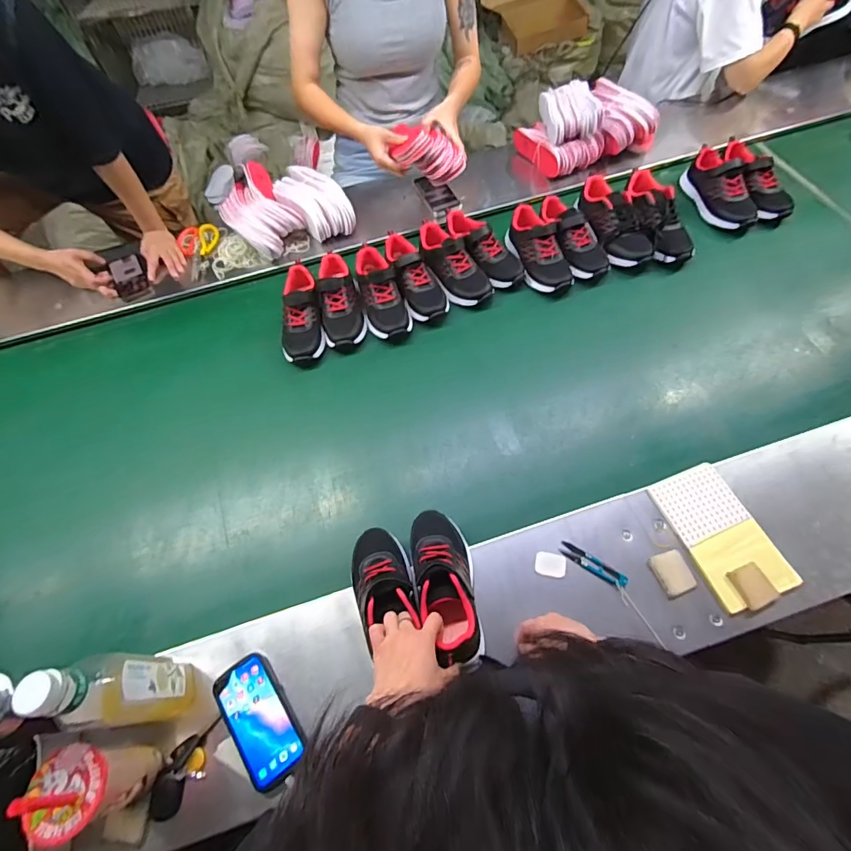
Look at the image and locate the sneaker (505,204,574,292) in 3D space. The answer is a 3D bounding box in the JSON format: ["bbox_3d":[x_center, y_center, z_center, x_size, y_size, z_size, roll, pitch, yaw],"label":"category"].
[{"bbox_3d":[0.249,-0.396,0.999,0.096,0.082,0.218,-16,62,-7],"label":"sneaker"}]

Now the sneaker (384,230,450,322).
[{"bbox_3d":[-0.022,-0.330,0.983,0.091,0.082,0.227,-17,62,-7],"label":"sneaker"}]

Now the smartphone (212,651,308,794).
[{"bbox_3d":[-0.234,0.414,0.633,0.081,0.013,0.162,-29,68,-21],"label":"smartphone"}]

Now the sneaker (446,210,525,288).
[{"bbox_3d":[0.128,-0.401,1.000,0.101,0.080,0.227,-31,65,-14],"label":"sneaker"}]

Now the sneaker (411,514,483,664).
[{"bbox_3d":[0.029,0.220,0.648,0.088,0.086,0.223,-10,42,-4],"label":"sneaker"}]

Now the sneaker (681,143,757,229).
[{"bbox_3d":[0.693,-0.562,1.041,0.096,0.080,0.228,-9,61,-3],"label":"sneaker"}]

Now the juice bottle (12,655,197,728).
[{"bbox_3d":[-0.389,0.338,0.567,0.087,0.260,0.075,-4,61,0],"label":"juice bottle"}]

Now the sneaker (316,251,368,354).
[{"bbox_3d":[-0.190,-0.271,0.971,0.097,0.082,0.226,-13,62,-5],"label":"sneaker"}]

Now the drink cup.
[{"bbox_3d":[-0.404,0.427,0.527,0.081,0.202,0.084,-1,61,1],"label":"drink cup"}]

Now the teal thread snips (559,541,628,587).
[{"bbox_3d":[0.261,0.216,0.693,0.104,0.008,0.023,30,66,17],"label":"teal thread snips"}]

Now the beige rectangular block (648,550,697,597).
[{"bbox_3d":[0.382,0.225,0.684,0.052,0.011,0.061,-20,62,-9],"label":"beige rectangular block"}]

